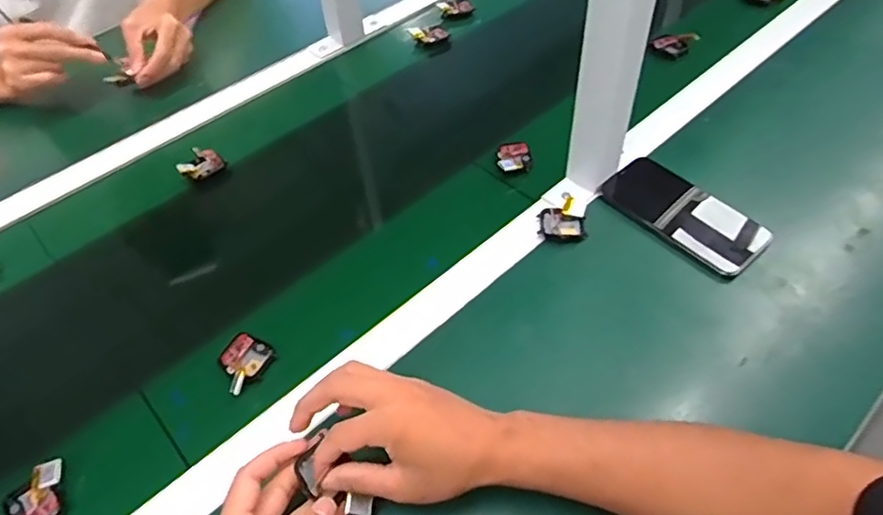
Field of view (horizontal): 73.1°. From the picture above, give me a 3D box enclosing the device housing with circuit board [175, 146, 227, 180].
[{"bbox_3d":[-0.284,-0.111,0.701,0.049,0.025,0.027,-34,57,-21],"label":"device housing with circuit board"}]

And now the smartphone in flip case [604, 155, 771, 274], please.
[{"bbox_3d":[0.246,-0.046,0.605,0.076,0.016,0.159,-38,58,-22],"label":"smartphone in flip case"}]

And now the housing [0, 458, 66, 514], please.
[{"bbox_3d":[-0.310,0.188,0.463,0.043,0.025,0.048,36,63,28],"label":"housing"}]

